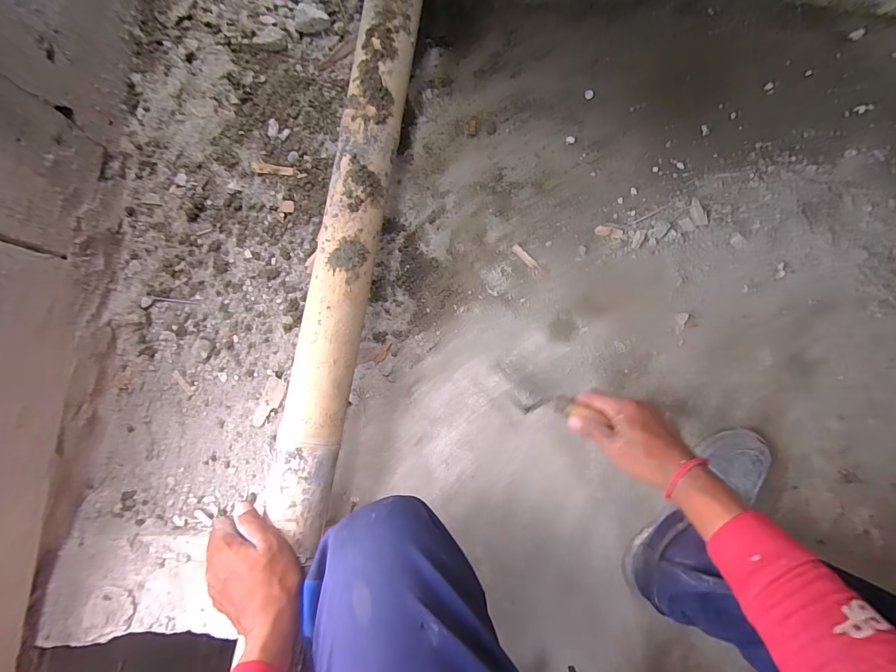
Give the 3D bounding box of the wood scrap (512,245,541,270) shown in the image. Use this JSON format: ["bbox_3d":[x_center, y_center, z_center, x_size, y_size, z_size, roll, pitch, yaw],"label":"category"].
[{"bbox_3d":[0.119,-0.119,0.588,0.053,0.004,0.014,41,88,2],"label":"wood scrap"}]

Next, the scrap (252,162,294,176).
[{"bbox_3d":[-0.257,-0.244,0.568,0.059,0.004,0.015,7,87,0],"label":"scrap"}]

